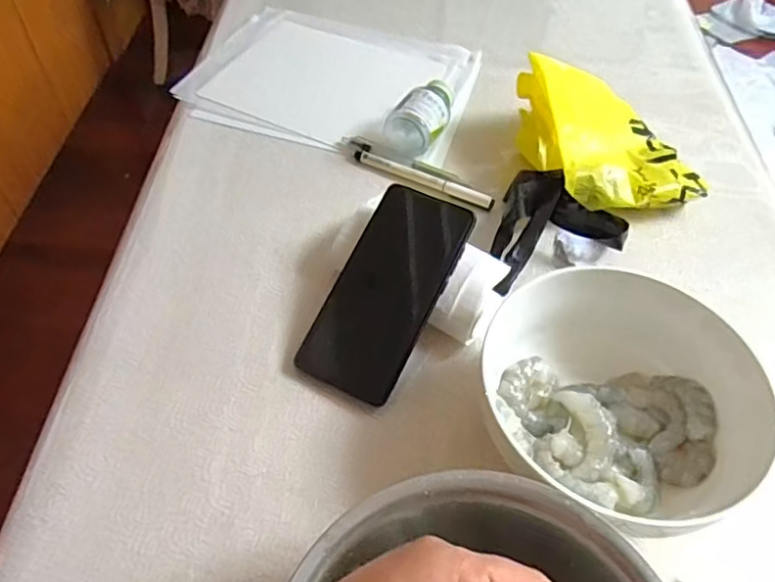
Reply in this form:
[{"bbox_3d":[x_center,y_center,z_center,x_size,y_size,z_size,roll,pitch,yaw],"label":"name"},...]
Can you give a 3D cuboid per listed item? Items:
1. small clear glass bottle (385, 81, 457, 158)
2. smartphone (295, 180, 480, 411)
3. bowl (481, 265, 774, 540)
[{"bbox_3d":[0.039,-0.174,0.598,0.047,0.041,0.087,32,57,20],"label":"small clear glass bottle"},{"bbox_3d":[0.000,-0.002,0.456,0.078,0.005,0.162,25,79,15],"label":"smartphone"},{"bbox_3d":[0.144,0.061,0.404,0.167,0.066,0.172,3,52,-1],"label":"bowl"}]

